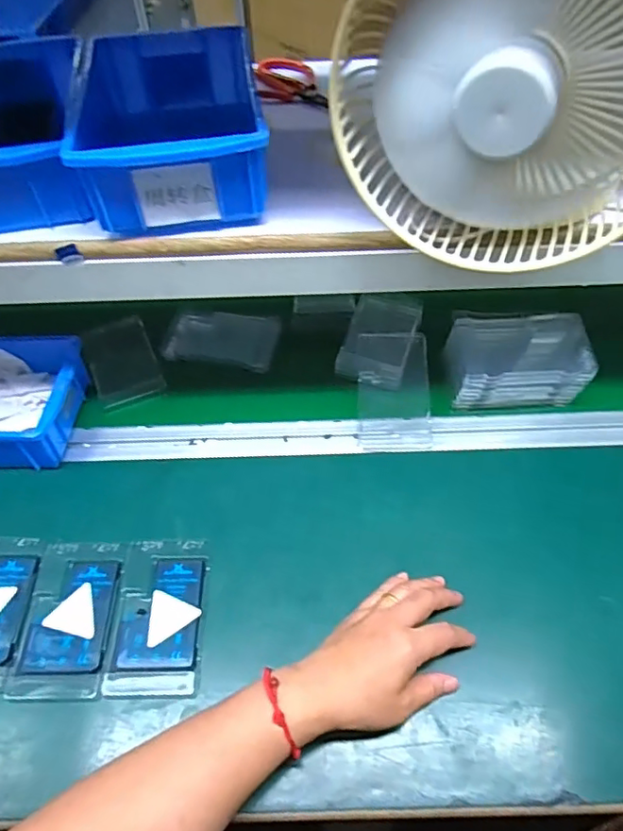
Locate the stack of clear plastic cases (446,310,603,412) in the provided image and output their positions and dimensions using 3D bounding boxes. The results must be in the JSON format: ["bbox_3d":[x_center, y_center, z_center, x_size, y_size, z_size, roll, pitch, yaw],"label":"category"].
[{"bbox_3d":[0.211,-0.052,0.588,0.133,0.074,0.077,-5,52,1],"label":"stack of clear plastic cases"}]

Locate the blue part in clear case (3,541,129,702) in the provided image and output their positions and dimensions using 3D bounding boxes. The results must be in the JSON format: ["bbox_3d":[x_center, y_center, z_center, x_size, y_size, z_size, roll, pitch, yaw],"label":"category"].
[{"bbox_3d":[-0.205,0.171,0.477,0.076,0.014,0.126,-1,52,5],"label":"blue part in clear case"}]

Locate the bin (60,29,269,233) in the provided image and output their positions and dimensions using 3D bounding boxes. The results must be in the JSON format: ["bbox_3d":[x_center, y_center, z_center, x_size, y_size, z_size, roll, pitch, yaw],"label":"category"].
[{"bbox_3d":[-0.105,-0.222,0.440,0.129,0.072,0.190,-9,52,-5],"label":"bin"}]

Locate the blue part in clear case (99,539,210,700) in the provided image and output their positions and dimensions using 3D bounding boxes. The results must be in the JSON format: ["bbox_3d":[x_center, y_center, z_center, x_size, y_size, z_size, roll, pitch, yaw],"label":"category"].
[{"bbox_3d":[-0.128,0.166,0.473,0.075,0.009,0.126,-2,52,3],"label":"blue part in clear case"}]

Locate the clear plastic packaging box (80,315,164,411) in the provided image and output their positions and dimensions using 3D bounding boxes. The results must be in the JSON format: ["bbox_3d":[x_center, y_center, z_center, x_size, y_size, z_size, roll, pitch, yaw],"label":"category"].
[{"bbox_3d":[-0.216,-0.064,0.640,0.072,0.014,0.123,-22,54,-12],"label":"clear plastic packaging box"}]

